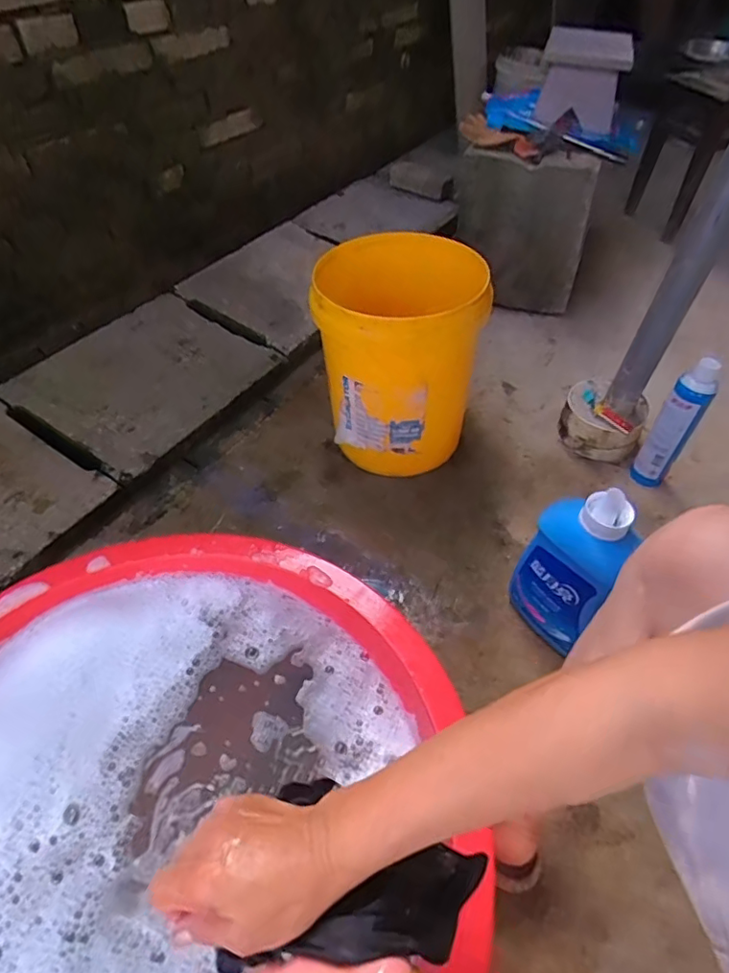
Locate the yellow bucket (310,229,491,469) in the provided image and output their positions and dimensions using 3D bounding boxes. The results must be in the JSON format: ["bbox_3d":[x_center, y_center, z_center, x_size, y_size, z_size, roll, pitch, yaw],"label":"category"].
[{"bbox_3d":[0.059,-0.249,1.073,0.271,0.360,0.305,8,50,4],"label":"yellow bucket"}]

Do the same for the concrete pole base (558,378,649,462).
[{"bbox_3d":[0.501,-0.143,1.169,0.154,0.110,0.141,2,50,-2],"label":"concrete pole base"}]

